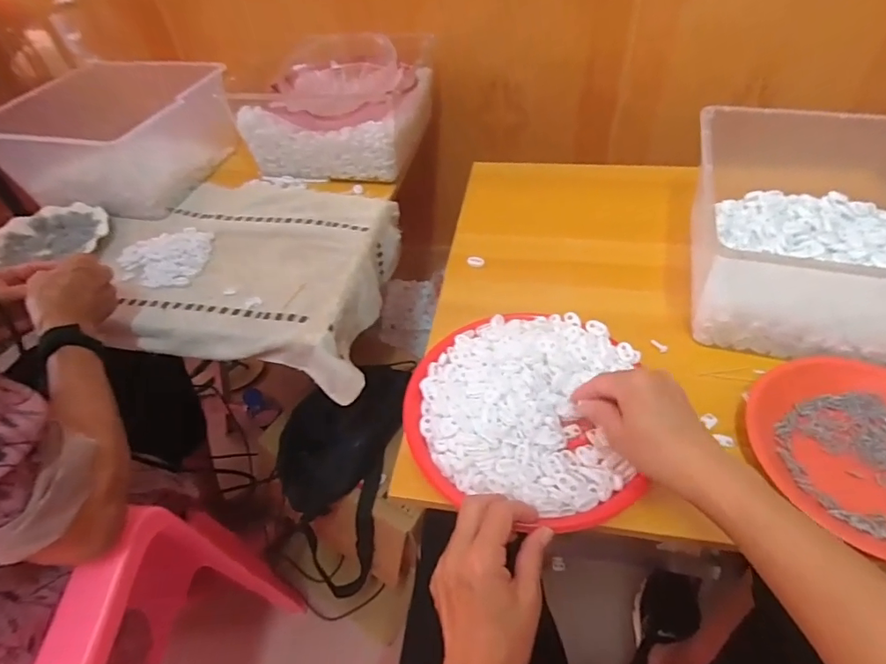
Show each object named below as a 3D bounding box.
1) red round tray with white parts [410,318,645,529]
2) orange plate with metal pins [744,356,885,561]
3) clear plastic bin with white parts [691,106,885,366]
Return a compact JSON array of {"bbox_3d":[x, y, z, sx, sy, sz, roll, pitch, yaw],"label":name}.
[{"bbox_3d":[0.074,0.070,0.486,0.209,0.036,0.218,-3,48,4],"label":"red round tray with white parts"},{"bbox_3d":[0.385,0.108,0.451,0.183,0.027,0.198,-3,48,4],"label":"orange plate with metal pins"},{"bbox_3d":[0.432,-0.100,0.536,0.274,0.129,0.279,10,50,15],"label":"clear plastic bin with white parts"}]

